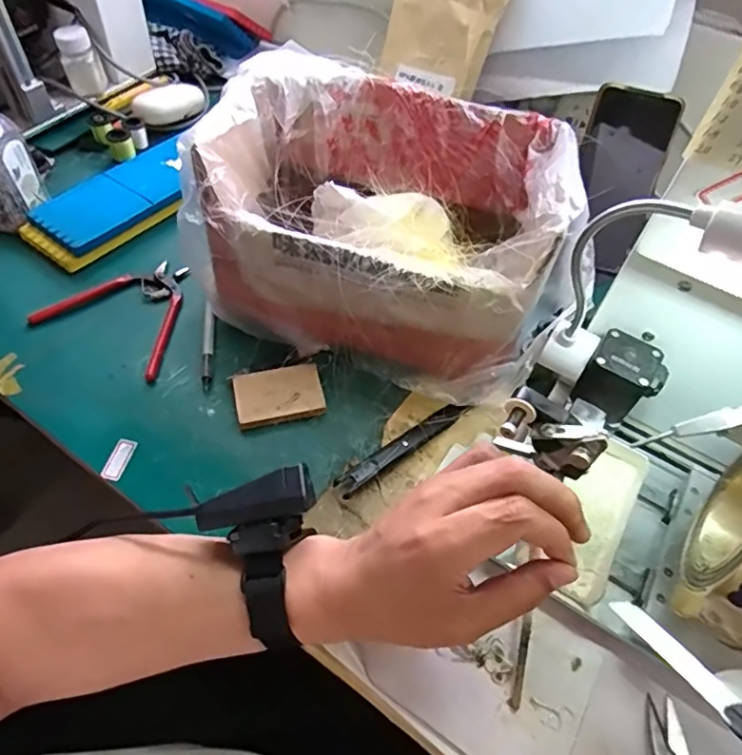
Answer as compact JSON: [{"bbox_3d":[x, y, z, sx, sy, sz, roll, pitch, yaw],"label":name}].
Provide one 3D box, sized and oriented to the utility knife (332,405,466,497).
[{"bbox_3d":[0.027,0.057,0.456,0.129,0.014,0.017,-31,62,-24],"label":"utility knife"}]

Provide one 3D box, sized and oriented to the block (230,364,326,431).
[{"bbox_3d":[-0.078,0.015,0.471,0.072,0.014,0.049,-10,56,-12],"label":"block"}]

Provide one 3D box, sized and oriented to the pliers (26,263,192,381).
[{"bbox_3d":[-0.222,-0.069,0.521,0.130,0.009,0.124,22,55,11],"label":"pliers"}]

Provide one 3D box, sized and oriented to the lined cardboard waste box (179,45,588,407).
[{"bbox_3d":[0.010,-0.128,0.486,0.285,0.166,0.206,18,55,8],"label":"lined cardboard waste box"}]

